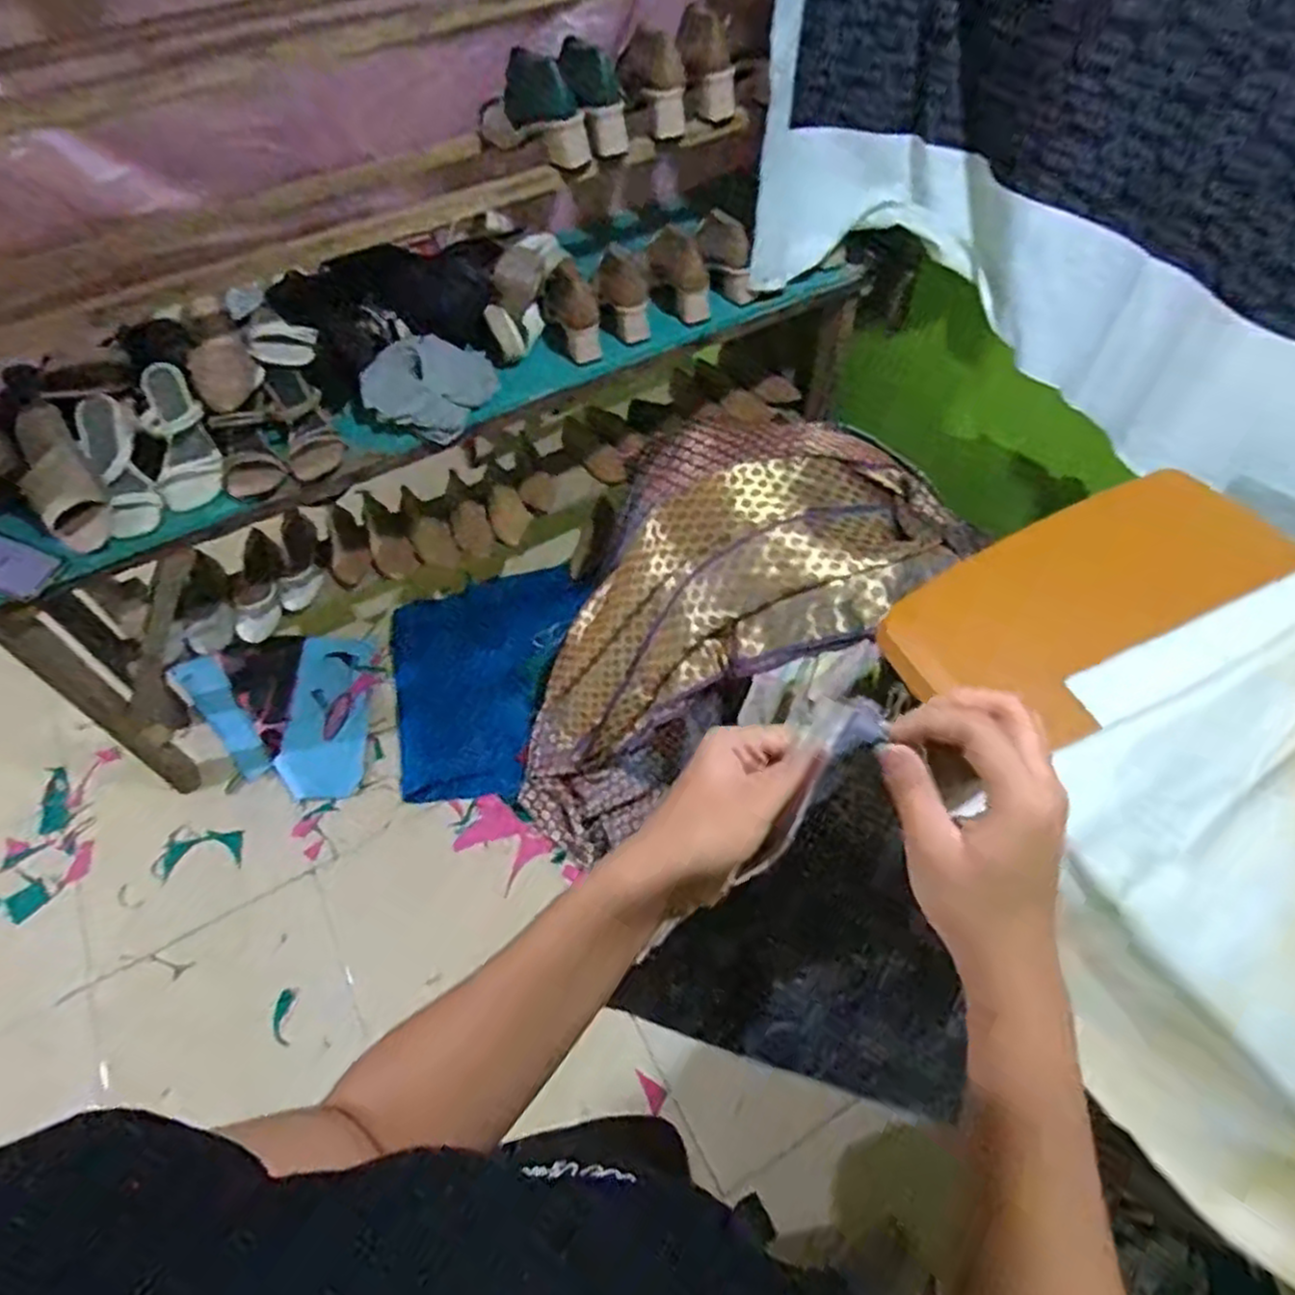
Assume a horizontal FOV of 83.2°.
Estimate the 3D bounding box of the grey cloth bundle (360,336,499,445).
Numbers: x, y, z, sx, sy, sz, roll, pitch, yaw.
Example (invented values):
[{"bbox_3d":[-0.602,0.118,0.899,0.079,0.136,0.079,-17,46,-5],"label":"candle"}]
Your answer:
[{"bbox_3d":[-0.344,-0.422,1.145,0.181,0.059,0.188,18,58,14],"label":"grey cloth bundle"}]

